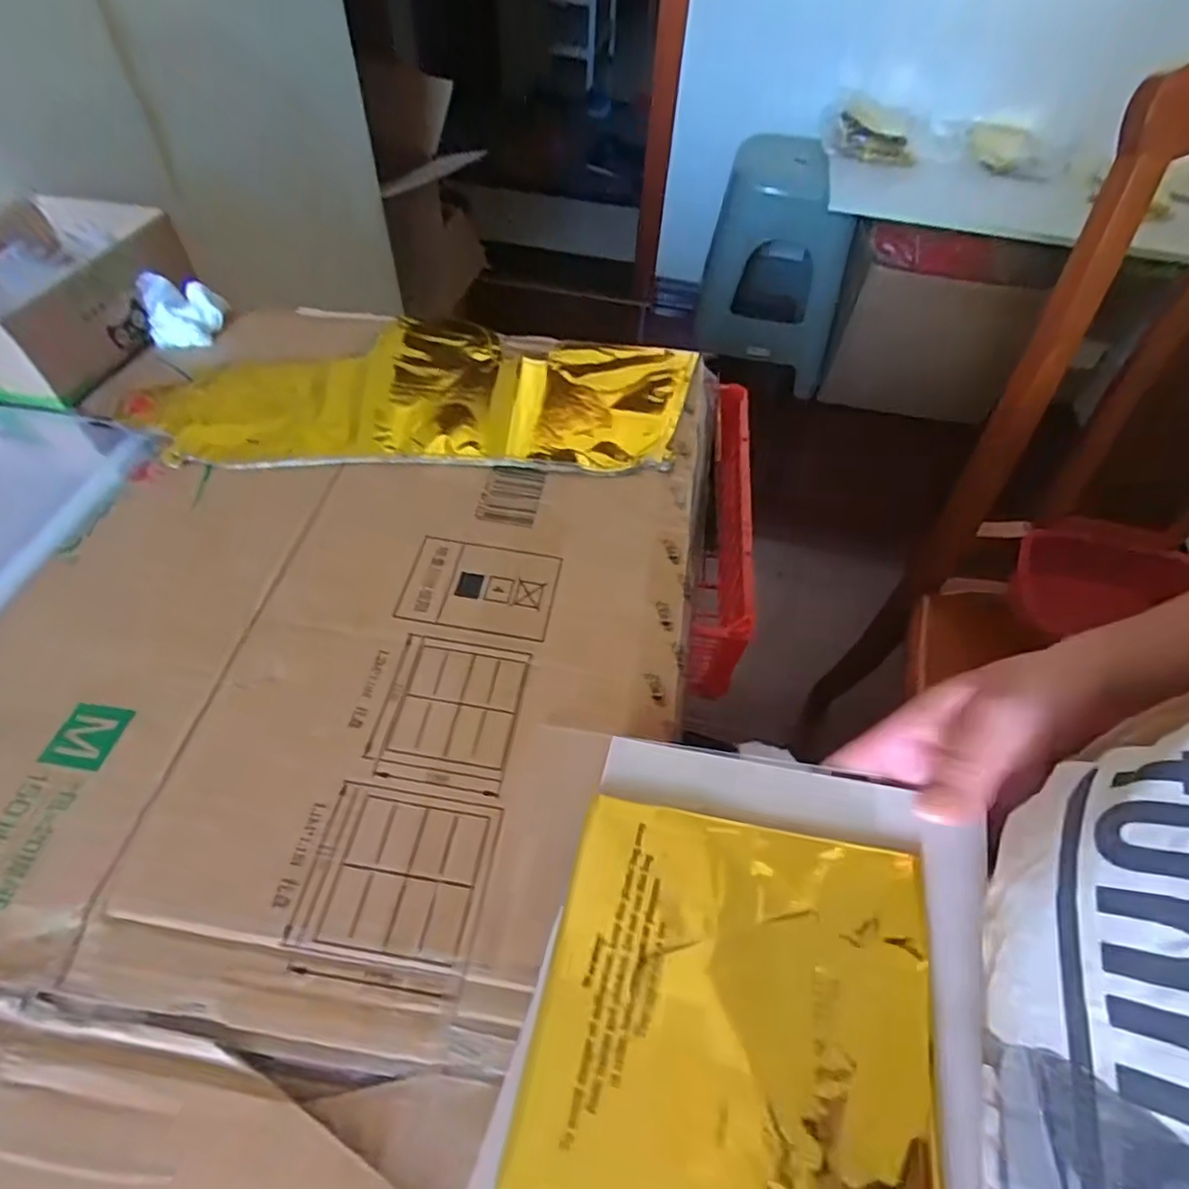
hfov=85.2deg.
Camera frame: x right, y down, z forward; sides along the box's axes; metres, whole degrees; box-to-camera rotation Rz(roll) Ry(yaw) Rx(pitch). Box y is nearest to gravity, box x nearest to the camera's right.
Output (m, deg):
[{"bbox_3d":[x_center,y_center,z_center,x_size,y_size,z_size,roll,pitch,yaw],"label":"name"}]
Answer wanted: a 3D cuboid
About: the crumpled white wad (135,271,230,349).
[{"bbox_3d":[-0.332,-0.232,0.523,0.055,0.039,0.039,-6,53,-7],"label":"crumpled white wad"}]

